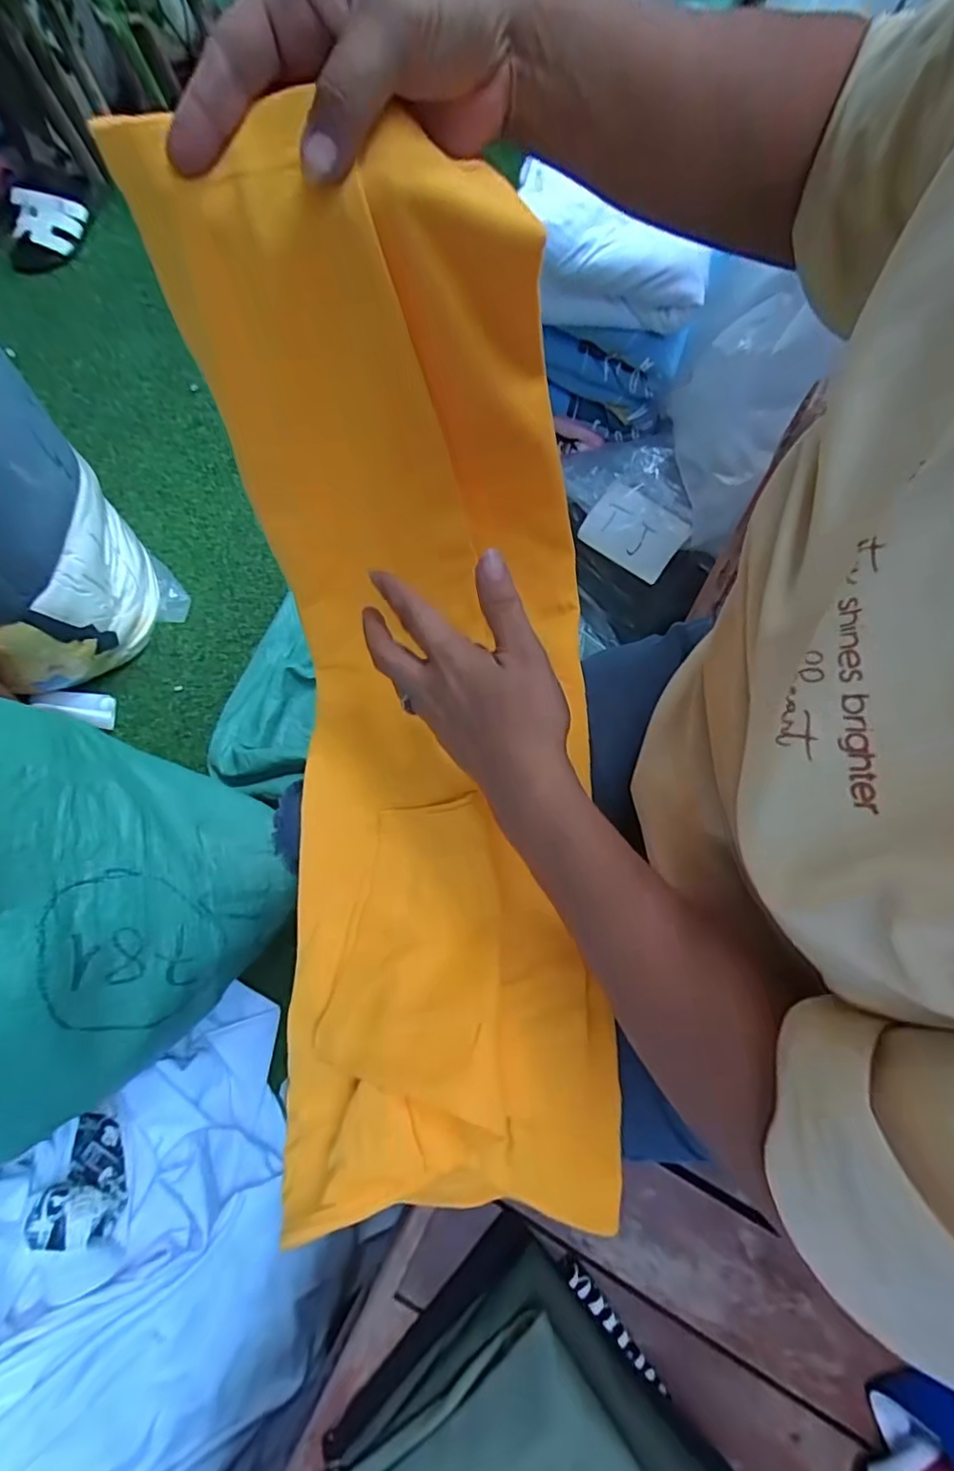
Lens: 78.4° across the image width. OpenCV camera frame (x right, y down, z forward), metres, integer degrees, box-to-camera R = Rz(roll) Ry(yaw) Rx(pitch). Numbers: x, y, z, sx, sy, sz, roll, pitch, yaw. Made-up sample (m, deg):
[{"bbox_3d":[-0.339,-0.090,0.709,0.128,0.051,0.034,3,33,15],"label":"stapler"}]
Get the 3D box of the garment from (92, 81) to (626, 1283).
[{"bbox_3d":[-0.032,-0.004,0.347,0.196,0.178,0.491,-6,101,-4],"label":"garment"}]

